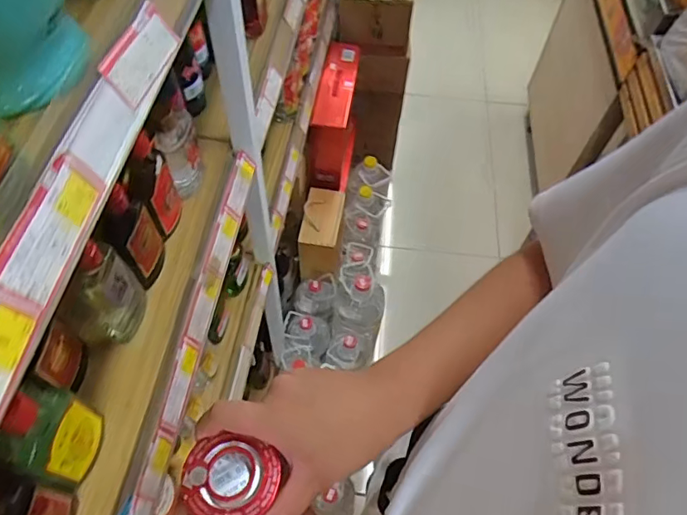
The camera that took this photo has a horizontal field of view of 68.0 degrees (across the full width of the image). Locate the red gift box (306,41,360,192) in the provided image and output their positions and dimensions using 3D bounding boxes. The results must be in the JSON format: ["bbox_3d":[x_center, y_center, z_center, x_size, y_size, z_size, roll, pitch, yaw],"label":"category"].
[{"bbox_3d":[-0.025,-0.409,1.497,0.115,0.290,0.367,6,58,1],"label":"red gift box"}]

